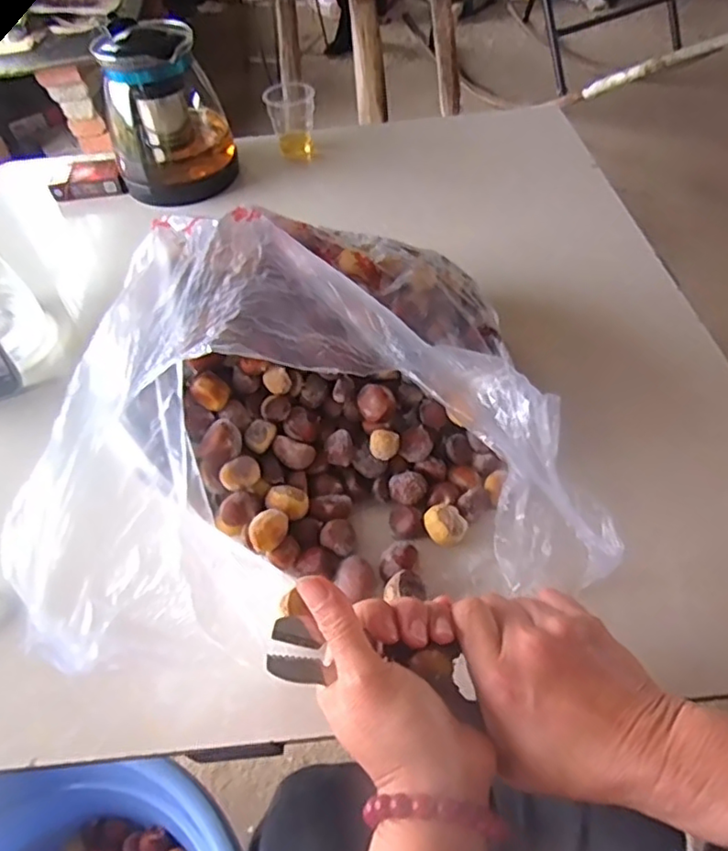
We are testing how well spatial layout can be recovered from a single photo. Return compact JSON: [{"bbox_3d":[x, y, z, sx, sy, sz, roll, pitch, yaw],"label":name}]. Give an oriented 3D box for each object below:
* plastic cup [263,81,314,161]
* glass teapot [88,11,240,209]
[{"bbox_3d":[-0.096,-0.408,0.824,0.065,0.079,0.068,-5,50,-1],"label":"plastic cup"},{"bbox_3d":[-0.242,-0.377,0.760,0.134,0.180,0.115,-8,50,-3],"label":"glass teapot"}]

